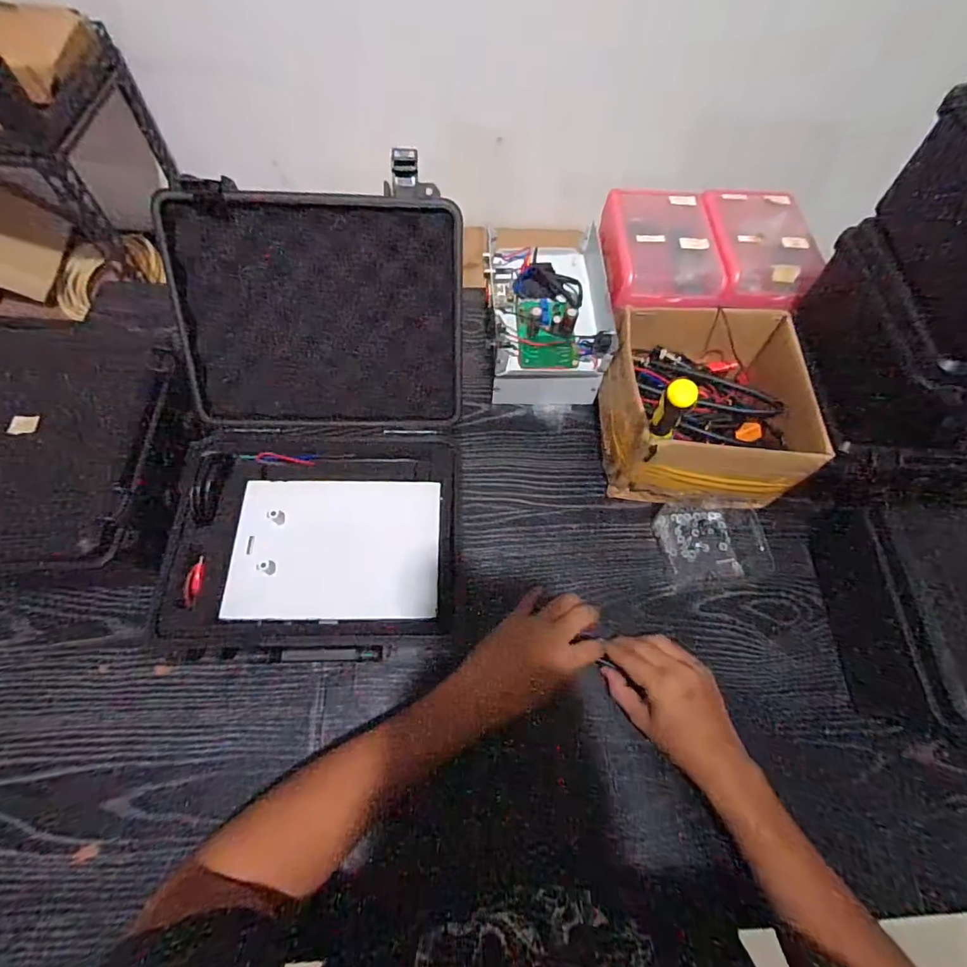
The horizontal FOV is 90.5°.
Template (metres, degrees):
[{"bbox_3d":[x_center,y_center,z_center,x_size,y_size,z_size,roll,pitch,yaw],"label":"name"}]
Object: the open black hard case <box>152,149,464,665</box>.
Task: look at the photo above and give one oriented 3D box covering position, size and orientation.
[{"bbox_3d":[-0.166,-0.053,0.482,0.281,0.267,0.402,2,63,-2],"label":"open black hard case"}]

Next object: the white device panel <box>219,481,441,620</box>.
[{"bbox_3d":[-0.147,0.063,0.485,0.200,0.015,0.141,0,63,-3],"label":"white device panel"}]

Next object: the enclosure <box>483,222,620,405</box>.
[{"bbox_3d":[0.080,-0.227,0.661,0.154,0.114,0.211,-1,64,-3],"label":"enclosure"}]

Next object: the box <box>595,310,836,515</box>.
[{"bbox_3d":[0.257,-0.095,0.594,0.209,0.140,0.234,1,63,-2],"label":"box"}]

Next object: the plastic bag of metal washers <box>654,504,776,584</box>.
[{"bbox_3d":[0.273,0.064,0.578,0.120,0.024,0.099,-3,64,-4],"label":"plastic bag of metal washers"}]

